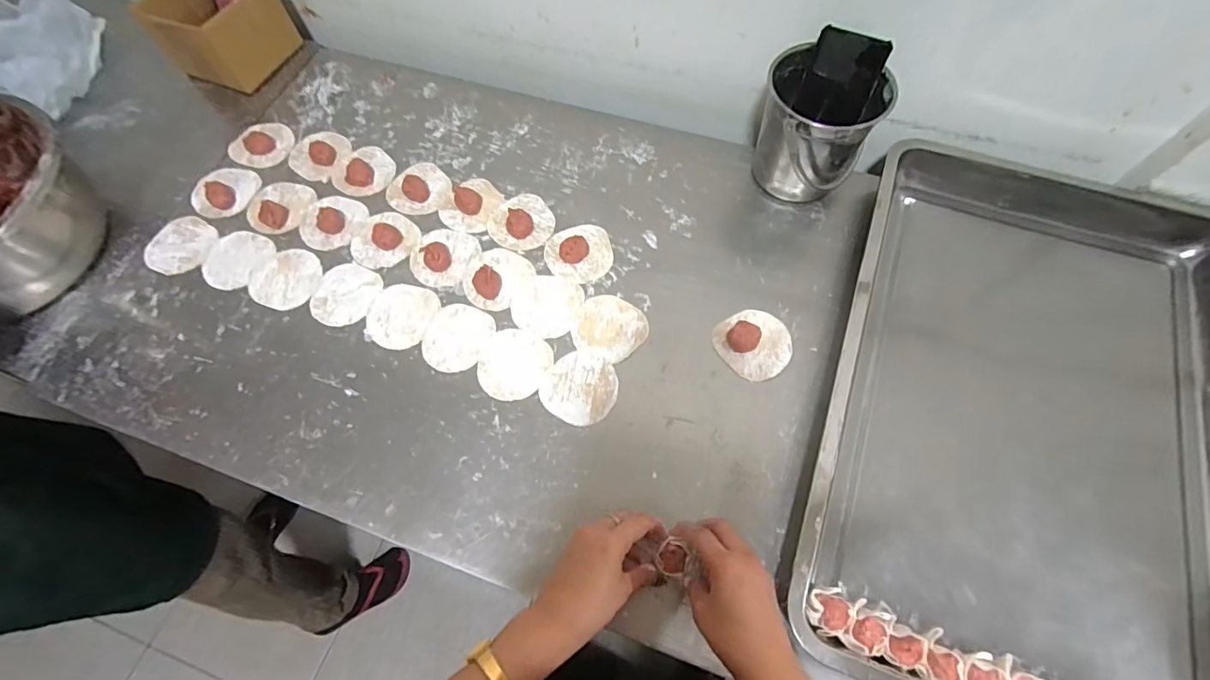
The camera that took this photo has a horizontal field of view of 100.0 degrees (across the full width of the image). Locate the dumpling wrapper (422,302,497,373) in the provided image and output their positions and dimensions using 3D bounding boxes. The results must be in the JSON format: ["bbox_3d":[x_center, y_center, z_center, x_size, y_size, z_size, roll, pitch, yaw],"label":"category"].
[{"bbox_3d":[-0.170,-0.003,0.583,0.073,0.004,0.082,22,70,13],"label":"dumpling wrapper"}]

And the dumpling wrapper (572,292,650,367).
[{"bbox_3d":[0.007,-0.014,0.582,0.079,0.004,0.077,23,68,9],"label":"dumpling wrapper"}]

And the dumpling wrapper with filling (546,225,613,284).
[{"bbox_3d":[-0.031,-0.110,0.616,0.079,0.022,0.081,0,66,0],"label":"dumpling wrapper with filling"}]

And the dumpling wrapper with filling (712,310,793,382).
[{"bbox_3d":[0.168,0.001,0.565,0.080,0.018,0.080,0,66,0],"label":"dumpling wrapper with filling"}]

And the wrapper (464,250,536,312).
[{"bbox_3d":[-0.132,-0.079,0.609,0.074,0.023,0.081,35,71,14],"label":"wrapper"}]

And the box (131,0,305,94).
[{"bbox_3d":[-0.552,-0.452,0.737,0.130,0.102,0.140,23,68,9],"label":"box"}]

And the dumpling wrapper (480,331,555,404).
[{"bbox_3d":[-0.101,0.027,0.563,0.076,0.004,0.080,0,66,0],"label":"dumpling wrapper"}]

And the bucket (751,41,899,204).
[{"bbox_3d":[0.238,-0.240,0.607,0.128,0.134,0.118,0,66,0],"label":"bucket"}]

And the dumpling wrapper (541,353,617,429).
[{"bbox_3d":[-0.028,0.052,0.552,0.080,0.004,0.076,0,66,0],"label":"dumpling wrapper"}]

